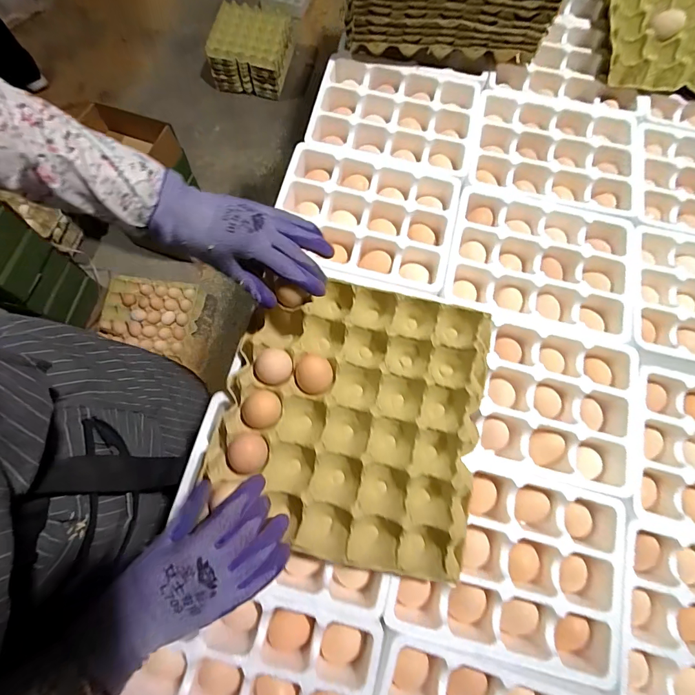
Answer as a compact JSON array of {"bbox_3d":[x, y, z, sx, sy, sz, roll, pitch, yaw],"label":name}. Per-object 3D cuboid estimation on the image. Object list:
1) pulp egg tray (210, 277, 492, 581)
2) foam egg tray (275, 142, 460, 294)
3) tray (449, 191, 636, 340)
[{"bbox_3d":[0.005,0.074,0.415,0.270,0.049,0.287,10,74,1],"label":"pulp egg tray"},{"bbox_3d":[0.025,-0.182,0.530,0.239,0.042,0.189,14,74,2],"label":"foam egg tray"},{"bbox_3d":[0.264,-0.115,0.518,0.240,0.040,0.187,13,74,2],"label":"tray"}]

